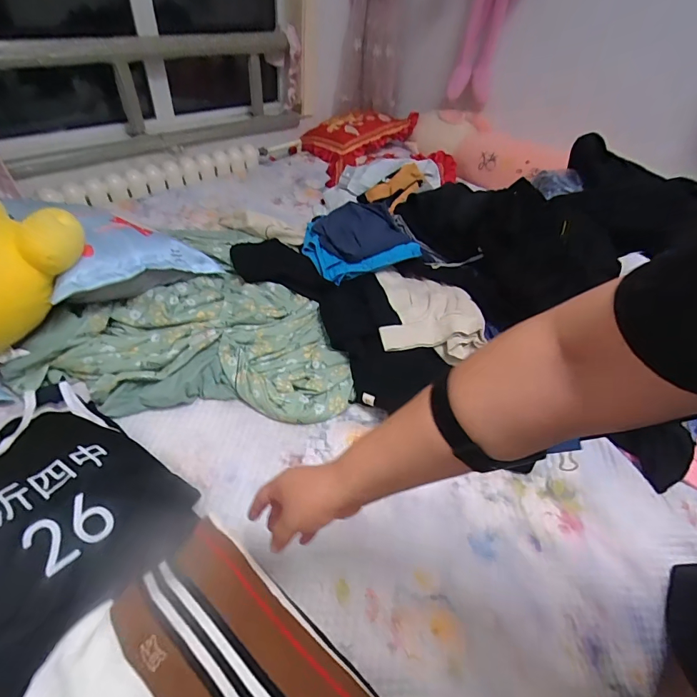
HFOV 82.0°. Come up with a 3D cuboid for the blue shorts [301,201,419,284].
[{"bbox_3d":[0.011,-0.319,1.167,0.271,0.088,0.299,-17,52,-21],"label":"blue shorts"}]

